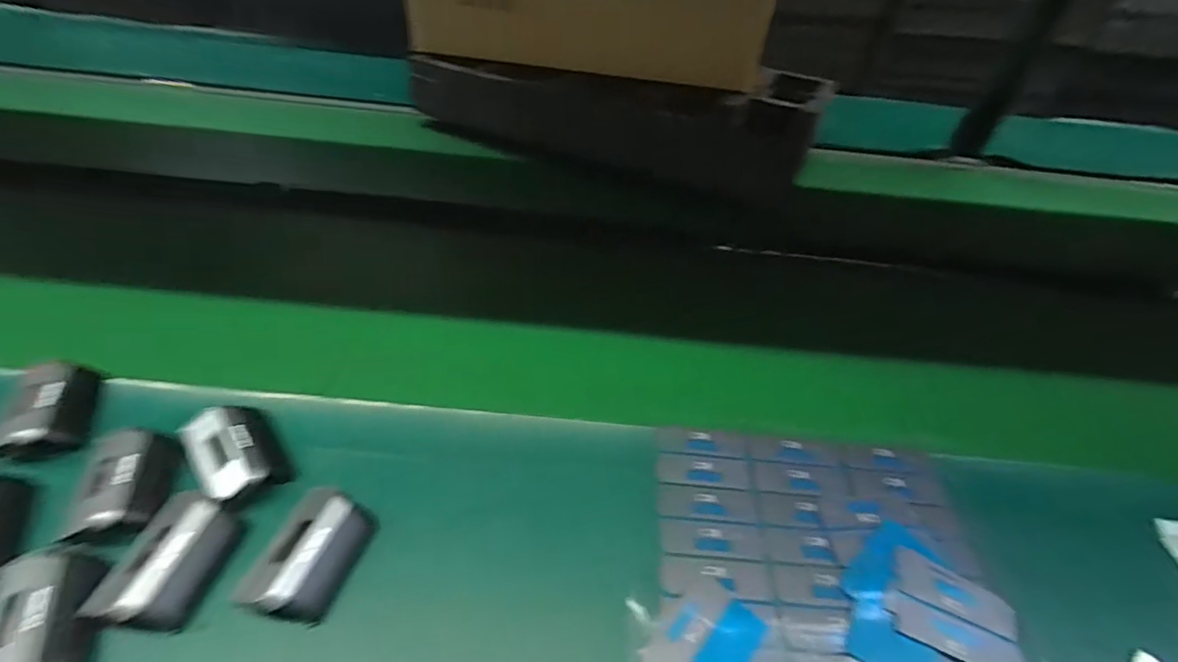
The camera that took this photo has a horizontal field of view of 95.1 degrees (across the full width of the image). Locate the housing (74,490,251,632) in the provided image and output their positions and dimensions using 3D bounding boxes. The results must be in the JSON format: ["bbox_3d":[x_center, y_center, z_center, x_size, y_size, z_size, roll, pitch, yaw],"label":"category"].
[{"bbox_3d":[-0.249,0.137,0.322,0.045,0.025,0.074,8,42,2],"label":"housing"}]

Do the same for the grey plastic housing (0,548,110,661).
[{"bbox_3d":[-0.295,0.157,0.290,0.046,0.028,0.076,-8,44,-16],"label":"grey plastic housing"}]

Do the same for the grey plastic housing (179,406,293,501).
[{"bbox_3d":[-0.241,0.082,0.369,0.048,0.025,0.071,-28,52,-32],"label":"grey plastic housing"}]

